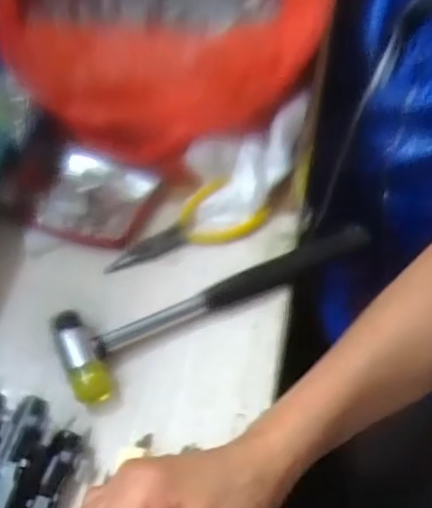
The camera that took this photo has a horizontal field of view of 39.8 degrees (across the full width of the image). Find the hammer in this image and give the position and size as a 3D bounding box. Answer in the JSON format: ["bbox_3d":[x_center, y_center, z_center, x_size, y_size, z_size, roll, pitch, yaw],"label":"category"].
[{"bbox_3d":[0.004,0.029,0.418,0.228,0.022,0.060,-22,56,-13],"label":"hammer"}]

